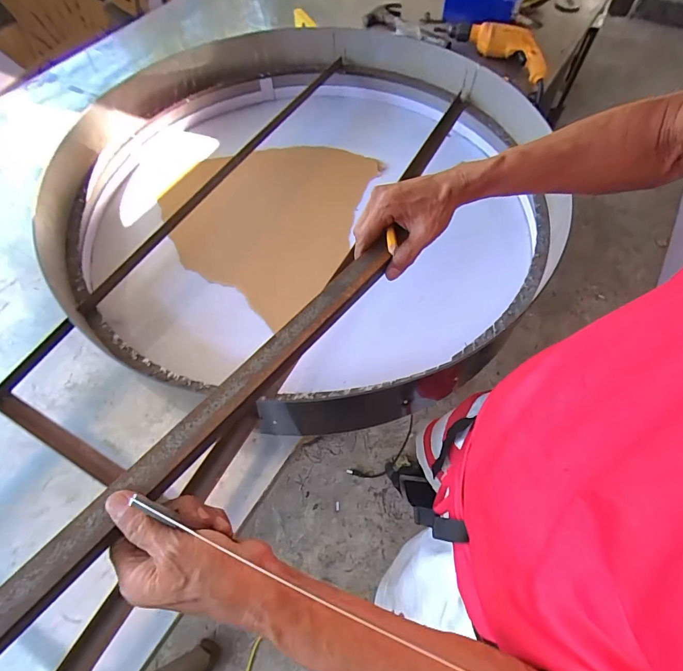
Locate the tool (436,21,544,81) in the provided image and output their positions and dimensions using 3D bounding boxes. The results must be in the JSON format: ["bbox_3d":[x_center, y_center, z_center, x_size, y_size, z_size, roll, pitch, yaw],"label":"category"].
[{"bbox_3d":[0.439,-0.819,1.106,0.342,0.061,0.126,41,69,19],"label":"tool"}]

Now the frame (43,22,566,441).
[{"bbox_3d":[-0.070,-0.322,0.767,0.942,0.132,0.944,0,62,0],"label":"frame"}]

